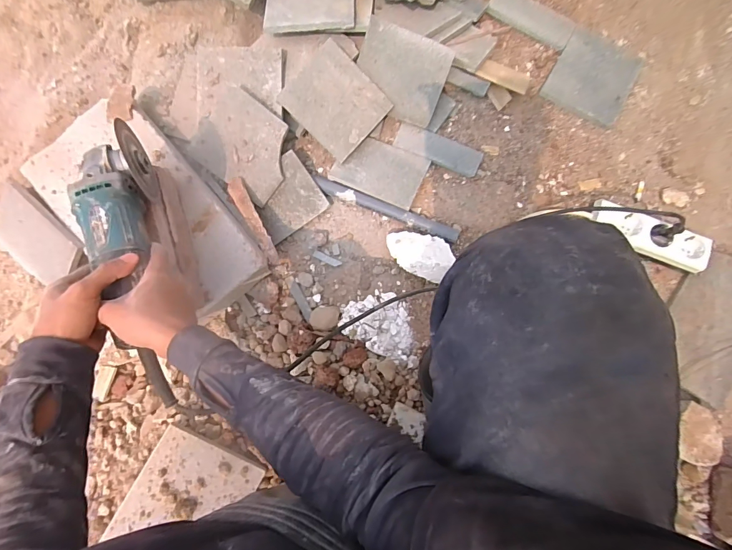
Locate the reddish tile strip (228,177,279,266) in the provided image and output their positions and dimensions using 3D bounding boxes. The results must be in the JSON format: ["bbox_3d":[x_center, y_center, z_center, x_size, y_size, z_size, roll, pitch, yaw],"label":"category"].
[{"bbox_3d":[-0.181,-0.087,0.590,0.026,0.017,0.160,-28,83,-4],"label":"reddish tile strip"}]

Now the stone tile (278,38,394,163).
[{"bbox_3d":[-0.050,-0.289,0.617,0.145,0.009,0.131,42,91,-9],"label":"stone tile"}]

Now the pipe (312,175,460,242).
[{"bbox_3d":[0.033,-0.113,0.631,0.261,0.017,0.022,22,82,3],"label":"pipe"}]

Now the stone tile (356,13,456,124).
[{"bbox_3d":[0.059,-0.338,0.622,0.149,0.010,0.126,20,110,-3],"label":"stone tile"}]

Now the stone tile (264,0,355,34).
[{"bbox_3d":[-0.093,-0.465,0.625,0.147,0.013,0.134,-3,69,2],"label":"stone tile"}]

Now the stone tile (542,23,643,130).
[{"bbox_3d":[0.398,-0.349,0.655,0.130,0.021,0.146,28,82,3],"label":"stone tile"}]

